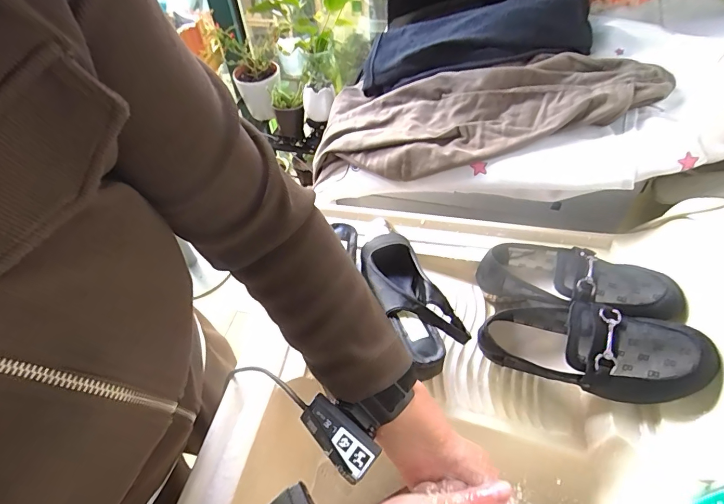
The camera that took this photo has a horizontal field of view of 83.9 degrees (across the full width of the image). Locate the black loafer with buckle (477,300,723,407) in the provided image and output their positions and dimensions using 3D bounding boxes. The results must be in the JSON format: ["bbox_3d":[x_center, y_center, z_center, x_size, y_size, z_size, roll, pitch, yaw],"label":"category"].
[{"bbox_3d":[0.255,0.104,0.455,0.225,0.073,0.090,3,47,32],"label":"black loafer with buckle"}]

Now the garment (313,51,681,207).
[{"bbox_3d":[0.186,-0.255,0.688,0.571,0.078,0.272,-9,49,12],"label":"garment"}]

